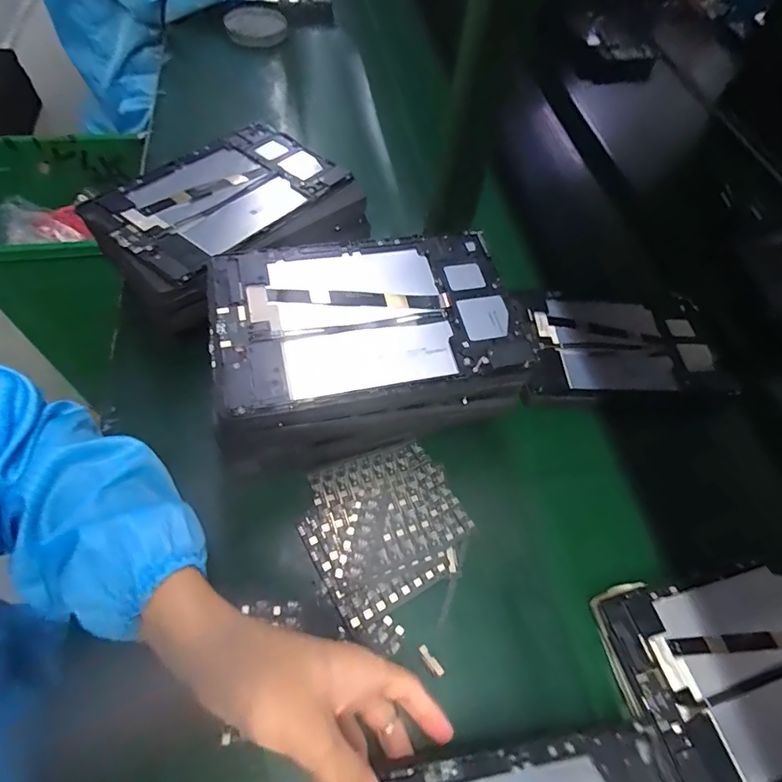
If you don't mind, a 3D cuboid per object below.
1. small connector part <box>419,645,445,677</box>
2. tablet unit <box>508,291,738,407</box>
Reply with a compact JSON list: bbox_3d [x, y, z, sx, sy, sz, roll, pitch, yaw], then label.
[{"bbox_3d":[0.032,0.217,0.390,0.009,0.004,0.026,-31,66,-24],"label":"small connector part"},{"bbox_3d":[0.268,-0.055,0.576,0.252,0.016,0.156,0,58,-8],"label":"tablet unit"}]

